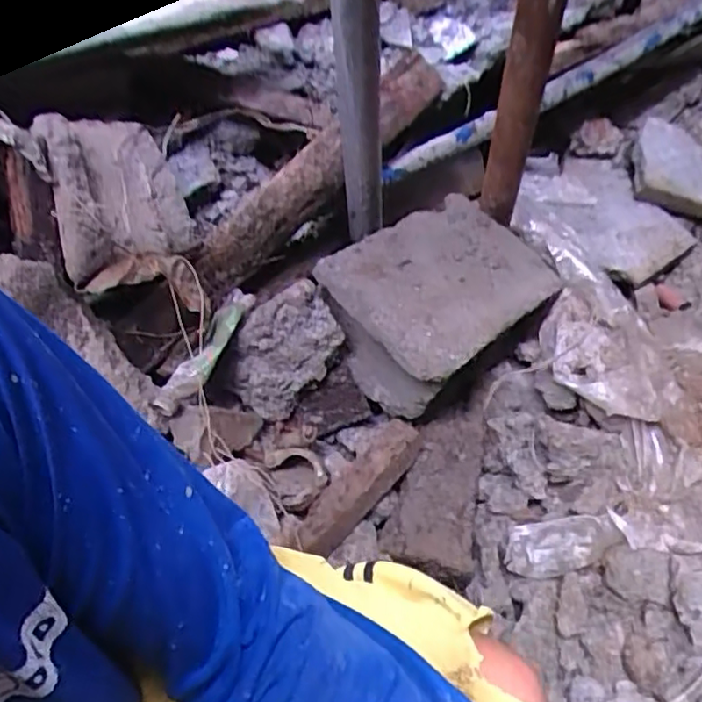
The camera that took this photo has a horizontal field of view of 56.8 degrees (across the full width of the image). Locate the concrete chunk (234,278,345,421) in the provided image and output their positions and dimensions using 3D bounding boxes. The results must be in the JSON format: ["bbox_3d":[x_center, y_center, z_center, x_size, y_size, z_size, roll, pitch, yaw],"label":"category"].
[{"bbox_3d":[-0.084,-0.007,0.840,0.109,0.184,0.075,35,25,-7],"label":"concrete chunk"}]

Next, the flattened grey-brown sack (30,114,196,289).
[{"bbox_3d":[-0.292,-0.193,0.796,0.162,0.057,0.199,-21,86,-54],"label":"flattened grey-brown sack"}]

